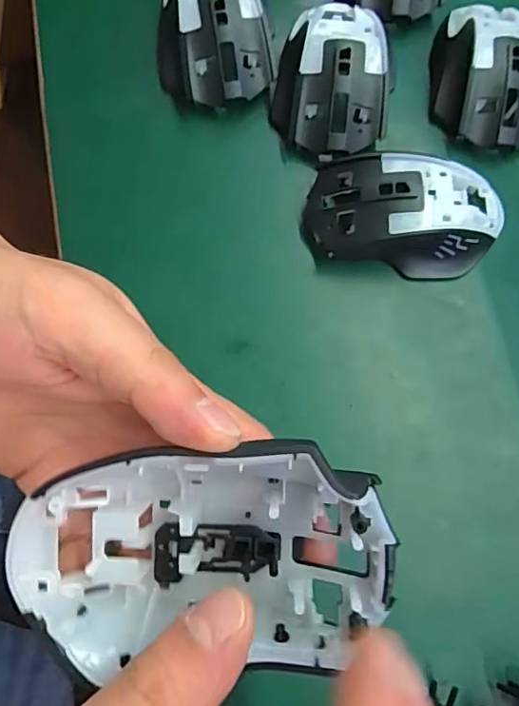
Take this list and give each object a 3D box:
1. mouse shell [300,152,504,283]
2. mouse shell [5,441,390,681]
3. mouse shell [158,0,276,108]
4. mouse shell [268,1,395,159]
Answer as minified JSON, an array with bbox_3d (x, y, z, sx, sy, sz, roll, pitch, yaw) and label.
[{"bbox_3d":[0.087,-0.081,0.326,0.118,0.037,0.066,3,74,2],"label":"mouse shell"},{"bbox_3d":[-0.018,0.067,0.177,0.114,0.043,0.064,-5,74,0],"label":"mouse shell"},{"bbox_3d":[-0.030,-0.211,0.363,0.078,0.040,0.103,-12,74,-2],"label":"mouse shell"},{"bbox_3d":[0.048,-0.178,0.349,0.073,0.034,0.110,10,75,4],"label":"mouse shell"}]

